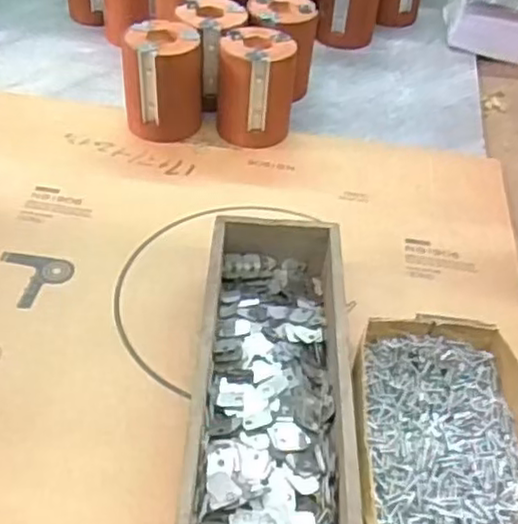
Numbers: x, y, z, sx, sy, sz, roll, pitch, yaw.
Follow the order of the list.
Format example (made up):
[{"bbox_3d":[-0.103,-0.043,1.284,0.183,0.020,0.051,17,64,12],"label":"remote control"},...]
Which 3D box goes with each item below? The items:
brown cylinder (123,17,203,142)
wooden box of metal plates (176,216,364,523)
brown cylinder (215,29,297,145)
[{"bbox_3d":[-0.100,-0.189,0.722,0.079,0.102,0.078,-3,45,-8],"label":"brown cylinder"},{"bbox_3d":[0.008,0.088,0.468,0.099,0.070,0.287,4,44,-1],"label":"wooden box of metal plates"},{"bbox_3d":[-0.003,-0.184,0.726,0.079,0.099,0.083,2,44,-3],"label":"brown cylinder"}]

